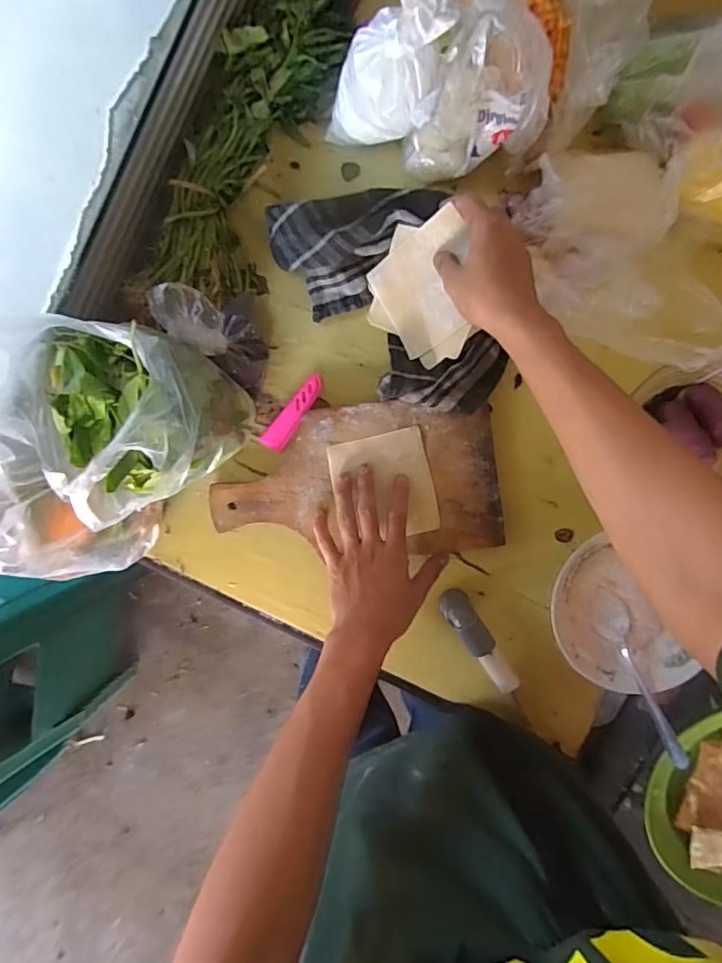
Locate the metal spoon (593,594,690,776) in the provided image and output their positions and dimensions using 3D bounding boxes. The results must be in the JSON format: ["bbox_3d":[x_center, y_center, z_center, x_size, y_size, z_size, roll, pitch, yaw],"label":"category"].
[{"bbox_3d":[0.266,0.187,0.511,0.029,0.013,0.166,-20,77,4],"label":"metal spoon"}]

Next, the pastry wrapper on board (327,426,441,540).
[{"bbox_3d":[0.025,0.006,0.554,0.099,0.007,0.108,-13,95,3],"label":"pastry wrapper on board"}]

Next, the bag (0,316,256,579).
[{"bbox_3d":[-0.239,-0.029,0.458,0.172,0.199,0.246,44,95,-3],"label":"bag"}]

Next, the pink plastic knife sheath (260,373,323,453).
[{"bbox_3d":[-0.068,-0.071,0.558,0.023,0.012,0.089,39,96,-2],"label":"pink plastic knife sheath"}]

